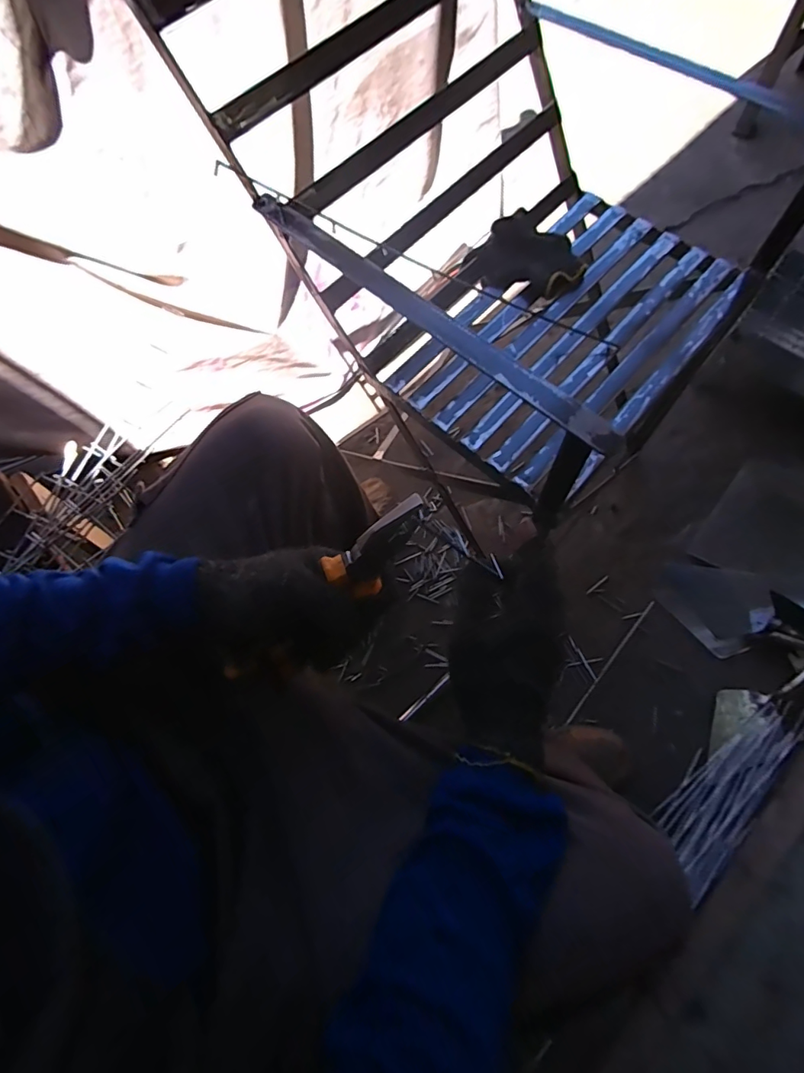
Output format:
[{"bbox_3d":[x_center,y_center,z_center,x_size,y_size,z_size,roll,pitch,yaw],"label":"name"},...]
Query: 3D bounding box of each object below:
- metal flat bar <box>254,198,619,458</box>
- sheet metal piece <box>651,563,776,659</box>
[{"bbox_3d":[0.014,-0.191,0.406,0.392,0.012,0.025,42,93,18],"label":"metal flat bar"},{"bbox_3d":[0.555,0.111,0.862,0.139,0.016,0.173,-44,66,10],"label":"sheet metal piece"}]

